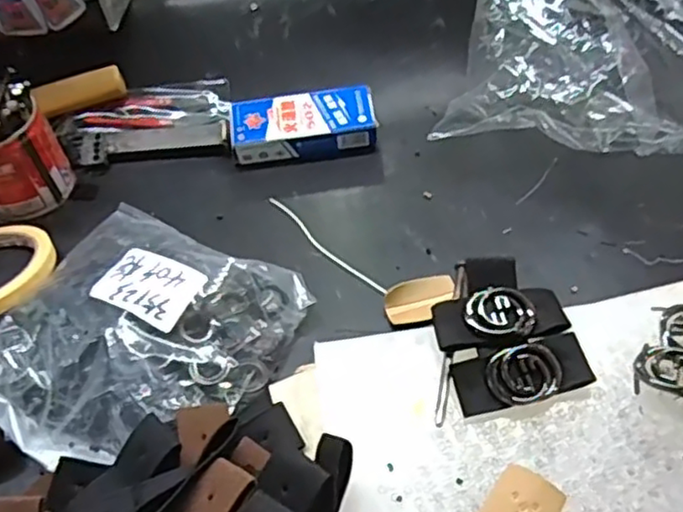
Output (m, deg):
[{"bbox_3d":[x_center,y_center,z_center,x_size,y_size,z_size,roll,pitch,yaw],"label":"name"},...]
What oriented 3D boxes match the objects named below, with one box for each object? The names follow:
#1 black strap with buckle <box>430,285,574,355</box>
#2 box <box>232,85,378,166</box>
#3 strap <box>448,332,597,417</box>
[{"bbox_3d":[0.077,0.029,0.326,0.063,0.009,0.028,-12,51,-3],"label":"black strap with buckle"},{"bbox_3d":[-0.028,-0.097,0.496,0.104,0.025,0.044,-7,51,1],"label":"box"},{"bbox_3d":[0.084,0.054,0.310,0.063,0.012,0.027,-17,51,-7],"label":"strap"}]

